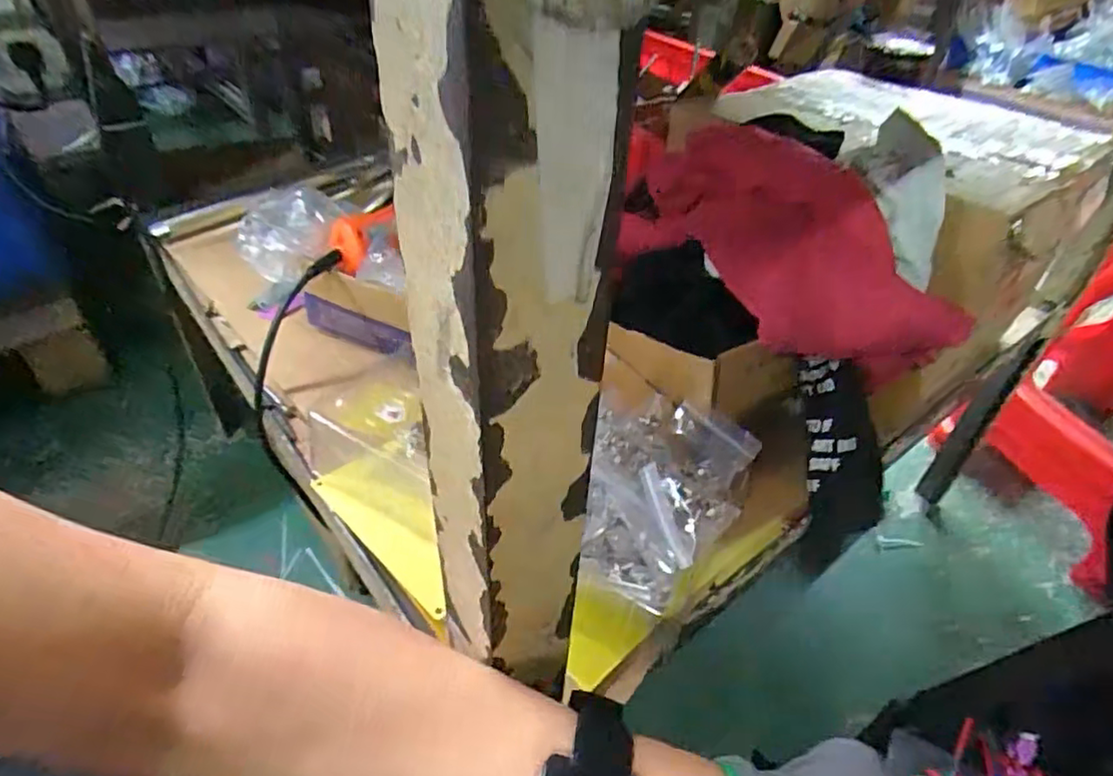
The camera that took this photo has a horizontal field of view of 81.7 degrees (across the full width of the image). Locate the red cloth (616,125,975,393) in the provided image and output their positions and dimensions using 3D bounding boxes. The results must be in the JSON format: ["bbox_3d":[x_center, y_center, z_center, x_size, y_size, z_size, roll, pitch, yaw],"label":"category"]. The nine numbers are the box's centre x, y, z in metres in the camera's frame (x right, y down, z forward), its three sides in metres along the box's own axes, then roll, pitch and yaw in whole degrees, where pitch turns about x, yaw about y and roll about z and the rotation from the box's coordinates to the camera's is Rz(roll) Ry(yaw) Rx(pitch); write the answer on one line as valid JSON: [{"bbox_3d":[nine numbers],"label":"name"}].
[{"bbox_3d":[0.149,-0.107,0.476,0.118,0.094,0.288,-27,50,-29],"label":"red cloth"}]

